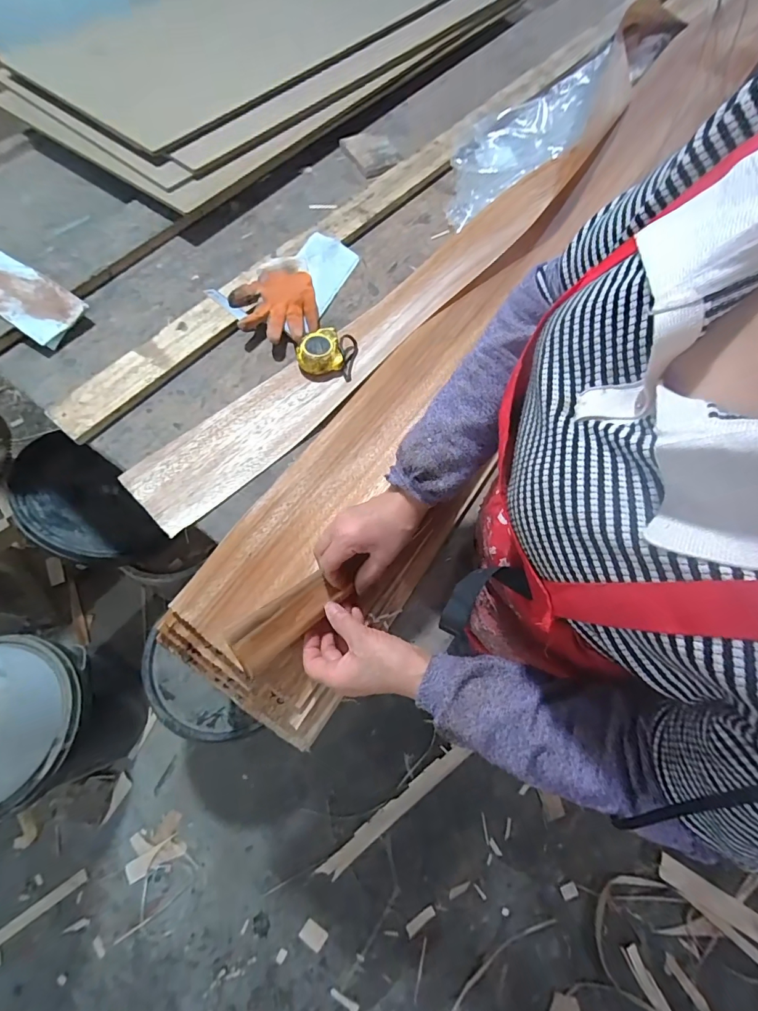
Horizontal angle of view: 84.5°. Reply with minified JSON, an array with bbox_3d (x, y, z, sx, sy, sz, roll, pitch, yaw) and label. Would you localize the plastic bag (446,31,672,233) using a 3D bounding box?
[{"bbox_3d":[0.404,-0.878,0.934,0.191,0.053,0.905,38,70,12],"label":"plastic bag"}]

